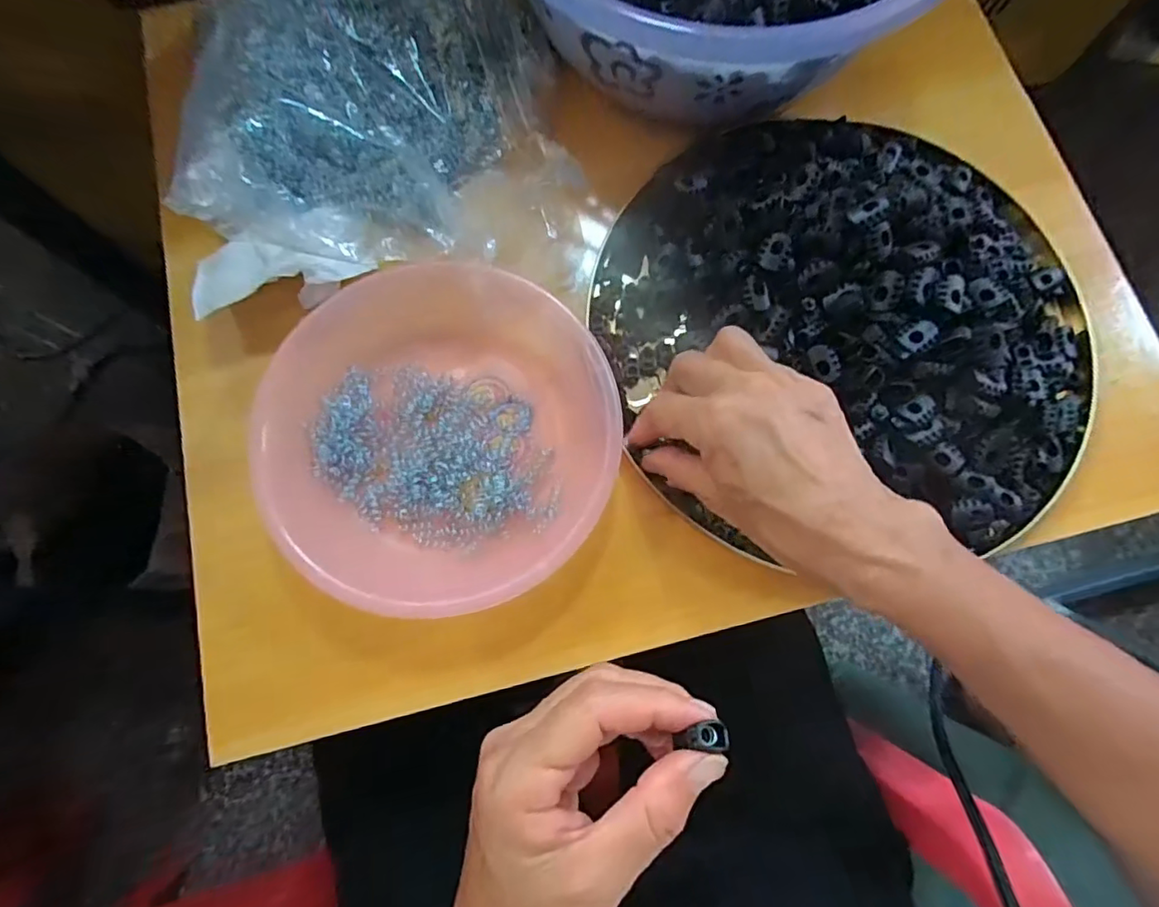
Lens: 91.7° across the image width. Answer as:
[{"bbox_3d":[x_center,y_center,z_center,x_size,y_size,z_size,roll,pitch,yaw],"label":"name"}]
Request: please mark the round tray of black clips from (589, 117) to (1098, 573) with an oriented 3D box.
[{"bbox_3d":[0.159,-0.084,0.326,0.284,0.058,0.267,-7,77,-3],"label":"round tray of black clips"}]

